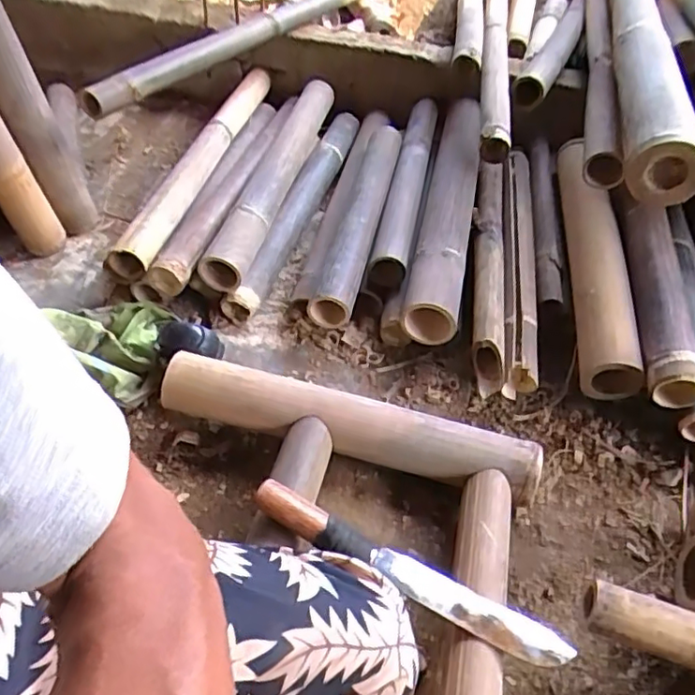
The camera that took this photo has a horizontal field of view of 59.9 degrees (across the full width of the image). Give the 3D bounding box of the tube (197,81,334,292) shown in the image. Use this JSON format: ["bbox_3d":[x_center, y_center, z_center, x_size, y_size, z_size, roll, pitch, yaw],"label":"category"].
[{"bbox_3d":[-0.125,-0.305,1.056,0.081,0.086,0.543,13,47,6],"label":"tube"}]

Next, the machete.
[{"bbox_3d":[0.060,0.229,0.615,0.348,0.042,0.043,22,49,14],"label":"machete"}]

